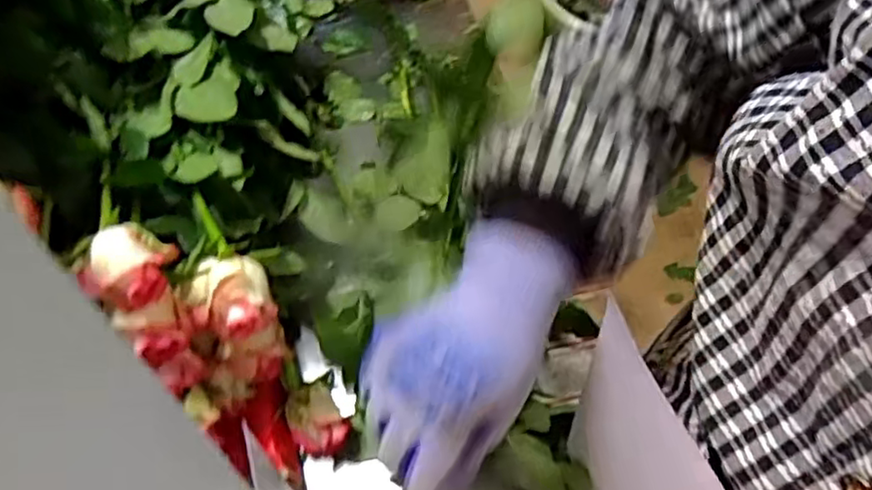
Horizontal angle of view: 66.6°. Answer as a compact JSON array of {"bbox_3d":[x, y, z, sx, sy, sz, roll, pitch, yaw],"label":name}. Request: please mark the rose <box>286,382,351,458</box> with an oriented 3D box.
[{"bbox_3d":[-0.093,0.143,0.530,0.038,0.054,0.044,-33,57,-24],"label":"rose"}]

